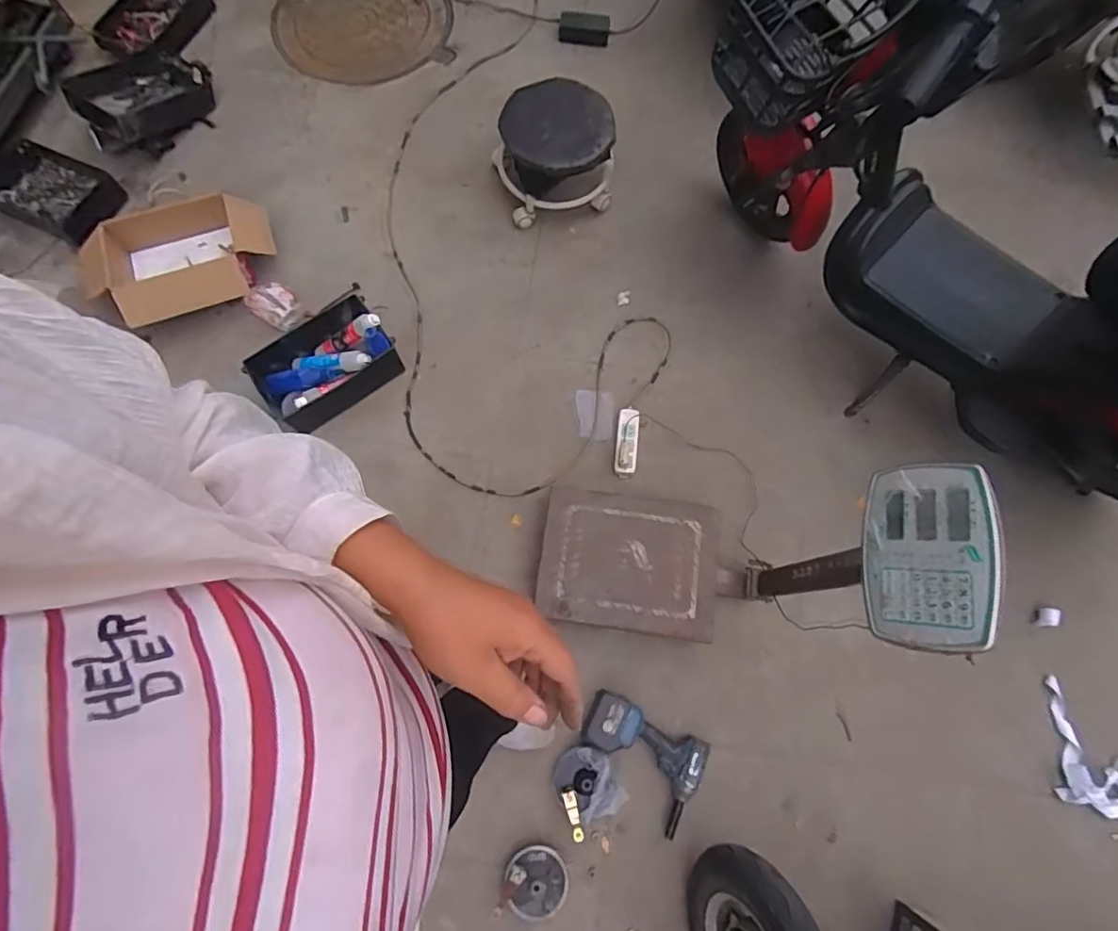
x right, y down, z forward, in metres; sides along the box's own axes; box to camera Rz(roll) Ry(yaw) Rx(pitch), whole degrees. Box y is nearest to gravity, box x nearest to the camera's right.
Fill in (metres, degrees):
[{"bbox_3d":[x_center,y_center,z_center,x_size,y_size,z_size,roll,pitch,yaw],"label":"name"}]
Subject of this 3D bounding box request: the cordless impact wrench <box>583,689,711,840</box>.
[{"bbox_3d":[0.171,0.632,1.196,0.265,0.072,0.187,27,74,6],"label":"cordless impact wrench"}]

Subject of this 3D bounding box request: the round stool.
[{"bbox_3d":[-0.012,-0.897,1.561,0.308,0.203,0.323,1,73,-2],"label":"round stool"}]

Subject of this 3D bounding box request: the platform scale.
[{"bbox_3d":[0.250,0.146,0.994,0.543,0.641,0.295,7,73,1],"label":"platform scale"}]

